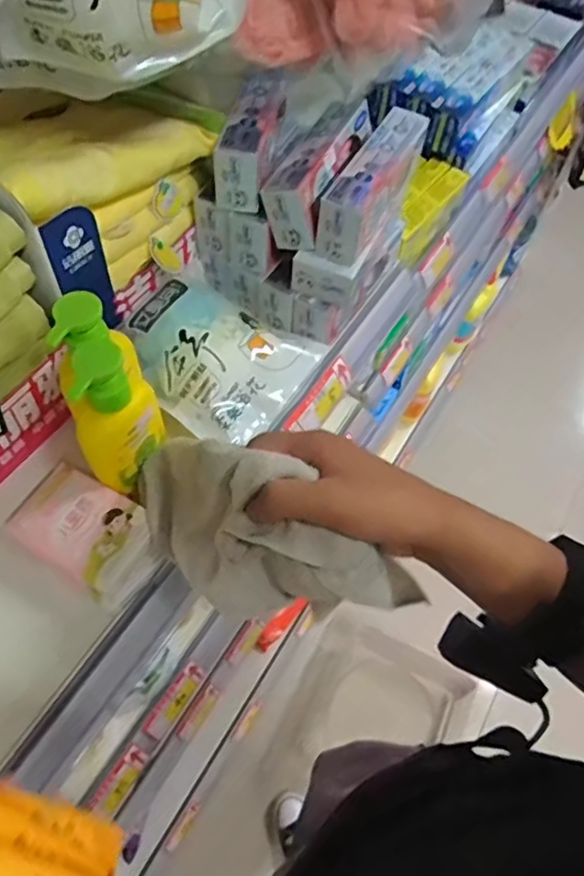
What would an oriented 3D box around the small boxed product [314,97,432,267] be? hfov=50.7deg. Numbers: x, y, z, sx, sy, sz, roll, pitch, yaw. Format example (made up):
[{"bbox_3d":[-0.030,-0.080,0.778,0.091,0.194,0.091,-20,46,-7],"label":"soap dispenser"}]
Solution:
[{"bbox_3d":[0.074,-0.230,0.550,0.039,0.053,0.162,26,60,11],"label":"small boxed product"}]

